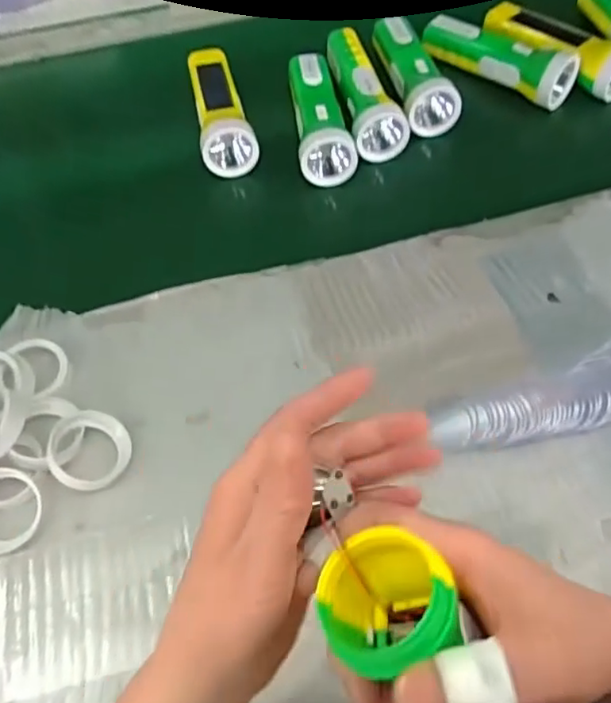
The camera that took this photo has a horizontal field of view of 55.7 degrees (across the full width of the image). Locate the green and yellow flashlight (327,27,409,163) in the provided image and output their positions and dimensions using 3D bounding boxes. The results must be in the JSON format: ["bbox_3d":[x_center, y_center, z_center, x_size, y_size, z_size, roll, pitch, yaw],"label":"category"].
[{"bbox_3d":[0.061,-0.261,0.582,0.054,0.044,0.150,-10,60,-4],"label":"green and yellow flashlight"}]

